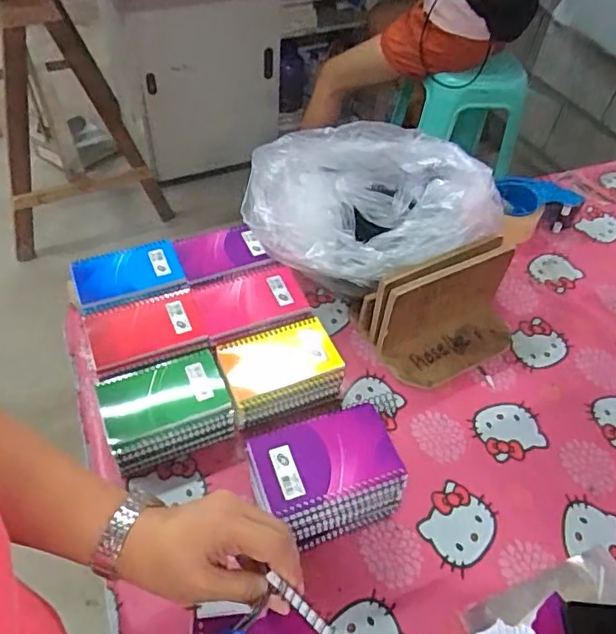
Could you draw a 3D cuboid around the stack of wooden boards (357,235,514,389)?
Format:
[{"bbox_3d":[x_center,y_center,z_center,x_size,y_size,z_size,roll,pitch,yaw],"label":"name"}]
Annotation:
[{"bbox_3d":[0.181,-0.004,0.709,0.196,0.125,0.114,-14,53,-15],"label":"stack of wooden boards"}]

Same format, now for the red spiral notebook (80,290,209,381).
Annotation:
[{"bbox_3d":[-0.198,0.016,0.679,0.132,0.018,0.101,-13,53,-14],"label":"red spiral notebook"}]

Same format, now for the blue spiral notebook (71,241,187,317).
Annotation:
[{"bbox_3d":[-0.236,-0.053,0.734,0.135,0.019,0.090,-13,53,-14],"label":"blue spiral notebook"}]

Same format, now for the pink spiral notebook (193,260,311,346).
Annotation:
[{"bbox_3d":[-0.072,-0.022,0.715,0.133,0.016,0.099,-15,53,-15],"label":"pink spiral notebook"}]

